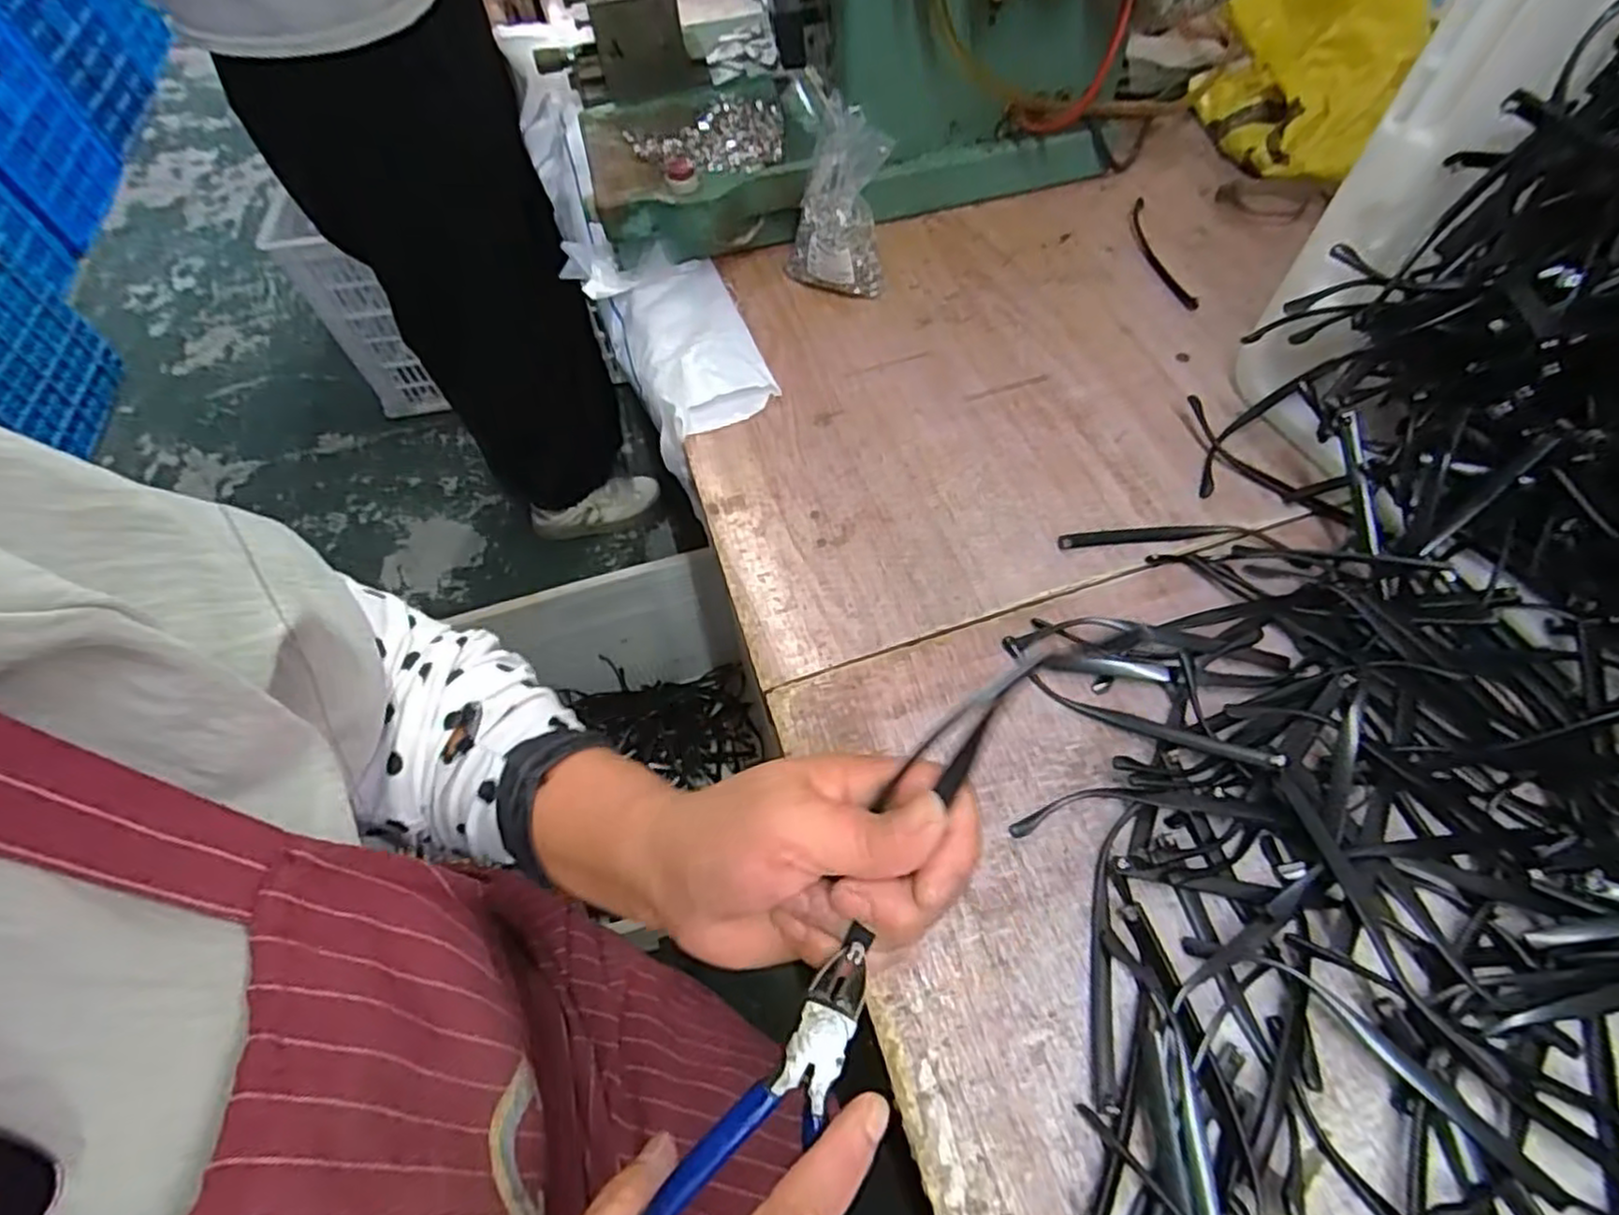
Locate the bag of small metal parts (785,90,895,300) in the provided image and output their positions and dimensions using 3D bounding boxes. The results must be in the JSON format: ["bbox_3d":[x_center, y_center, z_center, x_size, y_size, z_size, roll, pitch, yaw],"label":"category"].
[{"bbox_3d":[0.019,-0.291,0.538,0.074,0.103,0.076,5,59,7],"label":"bag of small metal parts"}]

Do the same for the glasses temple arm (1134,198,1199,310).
[{"bbox_3d":[0.270,-0.276,0.572,0.020,0.011,0.140,-4,58,2],"label":"glasses temple arm"}]

